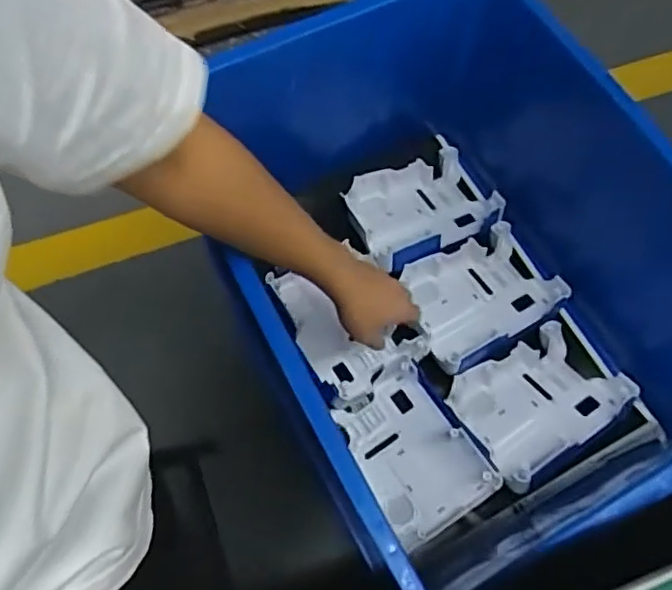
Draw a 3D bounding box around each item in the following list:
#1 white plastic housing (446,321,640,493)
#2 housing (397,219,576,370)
[{"bbox_3d":[0.242,0.123,0.731,0.192,0.056,0.139,-30,71,-13],"label":"white plastic housing"},{"bbox_3d":[0.182,-0.005,0.791,0.188,0.051,0.144,-28,70,-12],"label":"housing"}]

